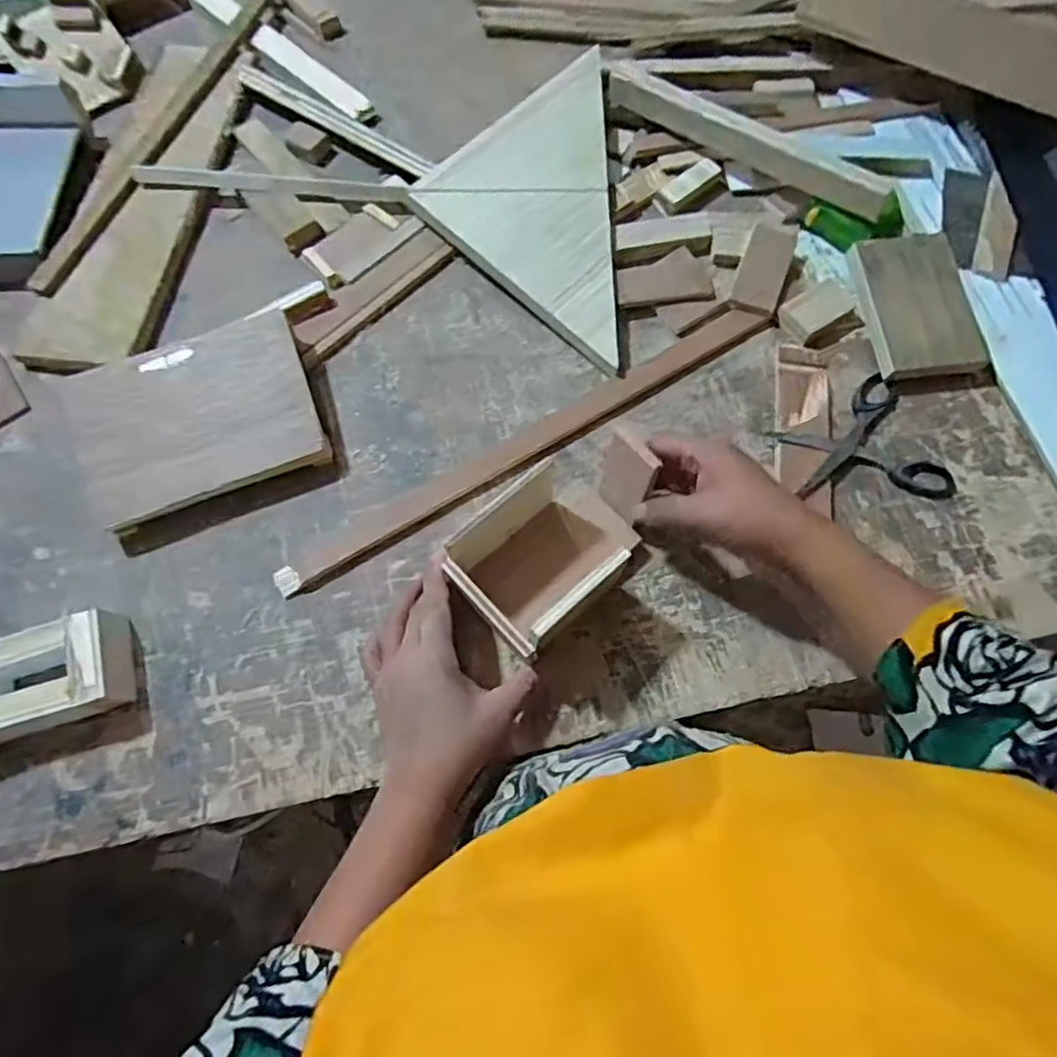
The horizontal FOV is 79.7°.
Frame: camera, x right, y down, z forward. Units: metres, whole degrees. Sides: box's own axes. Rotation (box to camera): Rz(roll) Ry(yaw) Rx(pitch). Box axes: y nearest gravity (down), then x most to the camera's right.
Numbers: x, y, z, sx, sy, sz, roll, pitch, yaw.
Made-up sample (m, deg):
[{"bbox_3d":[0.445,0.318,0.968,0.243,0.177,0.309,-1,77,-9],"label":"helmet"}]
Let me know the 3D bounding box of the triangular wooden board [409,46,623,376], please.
[{"bbox_3d":[-0.008,-0.286,0.569,0.168,0.016,0.306,-3,77,3],"label":"triangular wooden board"}]

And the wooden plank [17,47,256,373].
[{"bbox_3d":[-0.354,-0.310,0.586,0.100,0.011,0.370,7,71,3],"label":"wooden plank"}]

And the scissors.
[{"bbox_3d":[0.261,-0.063,0.501,0.123,0.019,0.112,-19,72,-6],"label":"scissors"}]

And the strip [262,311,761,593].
[{"bbox_3d":[0.006,-0.072,0.512,0.446,0.010,0.030,-31,74,-10],"label":"strip"}]

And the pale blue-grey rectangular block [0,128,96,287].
[{"bbox_3d":[-0.468,-0.296,0.576,0.103,0.031,0.165,2,71,1],"label":"pale blue-grey rectangular block"}]

